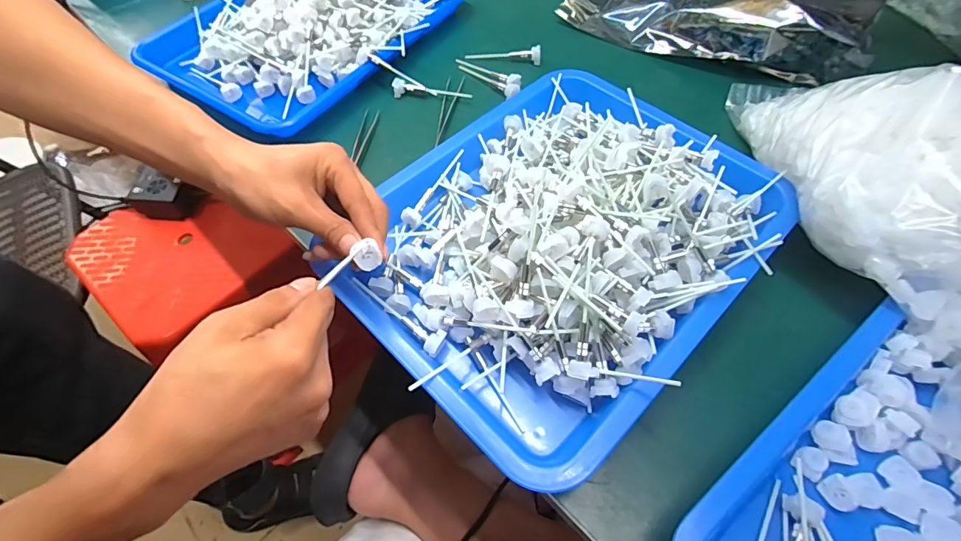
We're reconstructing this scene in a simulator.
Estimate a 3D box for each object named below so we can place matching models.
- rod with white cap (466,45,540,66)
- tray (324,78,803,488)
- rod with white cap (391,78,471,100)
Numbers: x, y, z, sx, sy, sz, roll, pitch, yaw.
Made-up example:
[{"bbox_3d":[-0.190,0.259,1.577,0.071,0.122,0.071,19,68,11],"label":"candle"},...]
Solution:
[{"bbox_3d":[0.026,-0.248,0.525,0.086,0.015,0.014,7,60,7],"label":"rod with white cap"},{"bbox_3d":[0.064,-0.041,0.359,0.263,0.068,0.327,39,67,23],"label":"tray"},{"bbox_3d":[-0.052,-0.194,0.491,0.084,0.014,0.015,5,60,6],"label":"rod with white cap"}]

